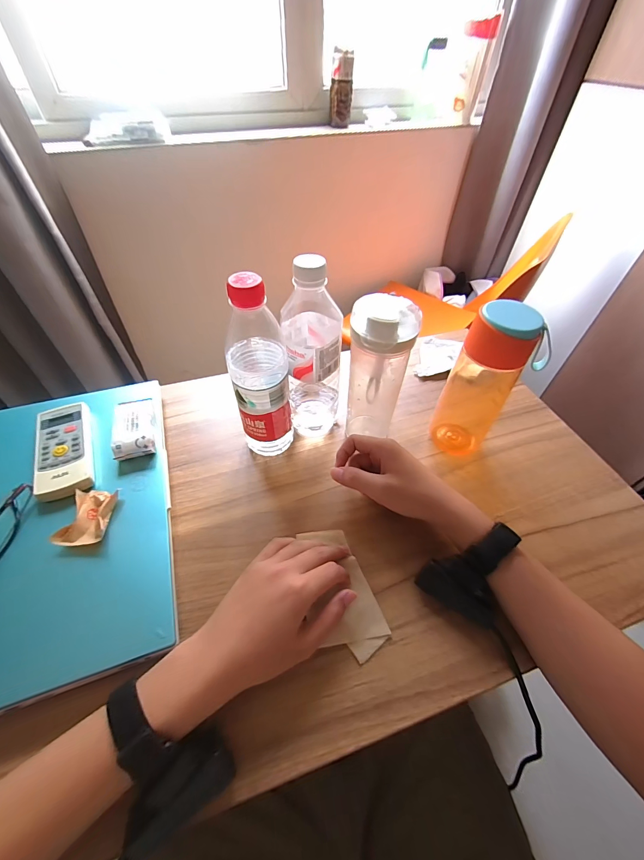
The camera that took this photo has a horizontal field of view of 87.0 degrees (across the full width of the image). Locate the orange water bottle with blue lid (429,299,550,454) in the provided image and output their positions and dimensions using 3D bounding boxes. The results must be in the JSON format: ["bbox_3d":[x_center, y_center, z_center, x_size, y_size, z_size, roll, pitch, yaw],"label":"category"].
[{"bbox_3d":[0.188,-0.048,0.396,0.074,0.193,0.056,28,55,20],"label":"orange water bottle with blue lid"}]

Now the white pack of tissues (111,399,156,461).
[{"bbox_3d":[-0.234,-0.003,0.427,0.043,0.028,0.084,-11,51,-11],"label":"white pack of tissues"}]

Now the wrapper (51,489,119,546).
[{"bbox_3d":[-0.245,0.091,0.356,0.045,0.016,0.059,-2,50,-3],"label":"wrapper"}]

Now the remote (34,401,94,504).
[{"bbox_3d":[-0.308,0.021,0.409,0.058,0.017,0.139,-20,53,-17],"label":"remote"}]

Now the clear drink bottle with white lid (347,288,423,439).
[{"bbox_3d":[0.064,-0.057,0.403,0.068,0.192,0.069,12,51,8],"label":"clear drink bottle with white lid"}]

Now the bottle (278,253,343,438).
[{"bbox_3d":[-0.010,-0.084,0.402,0.064,0.227,0.076,2,50,0],"label":"bottle"}]

